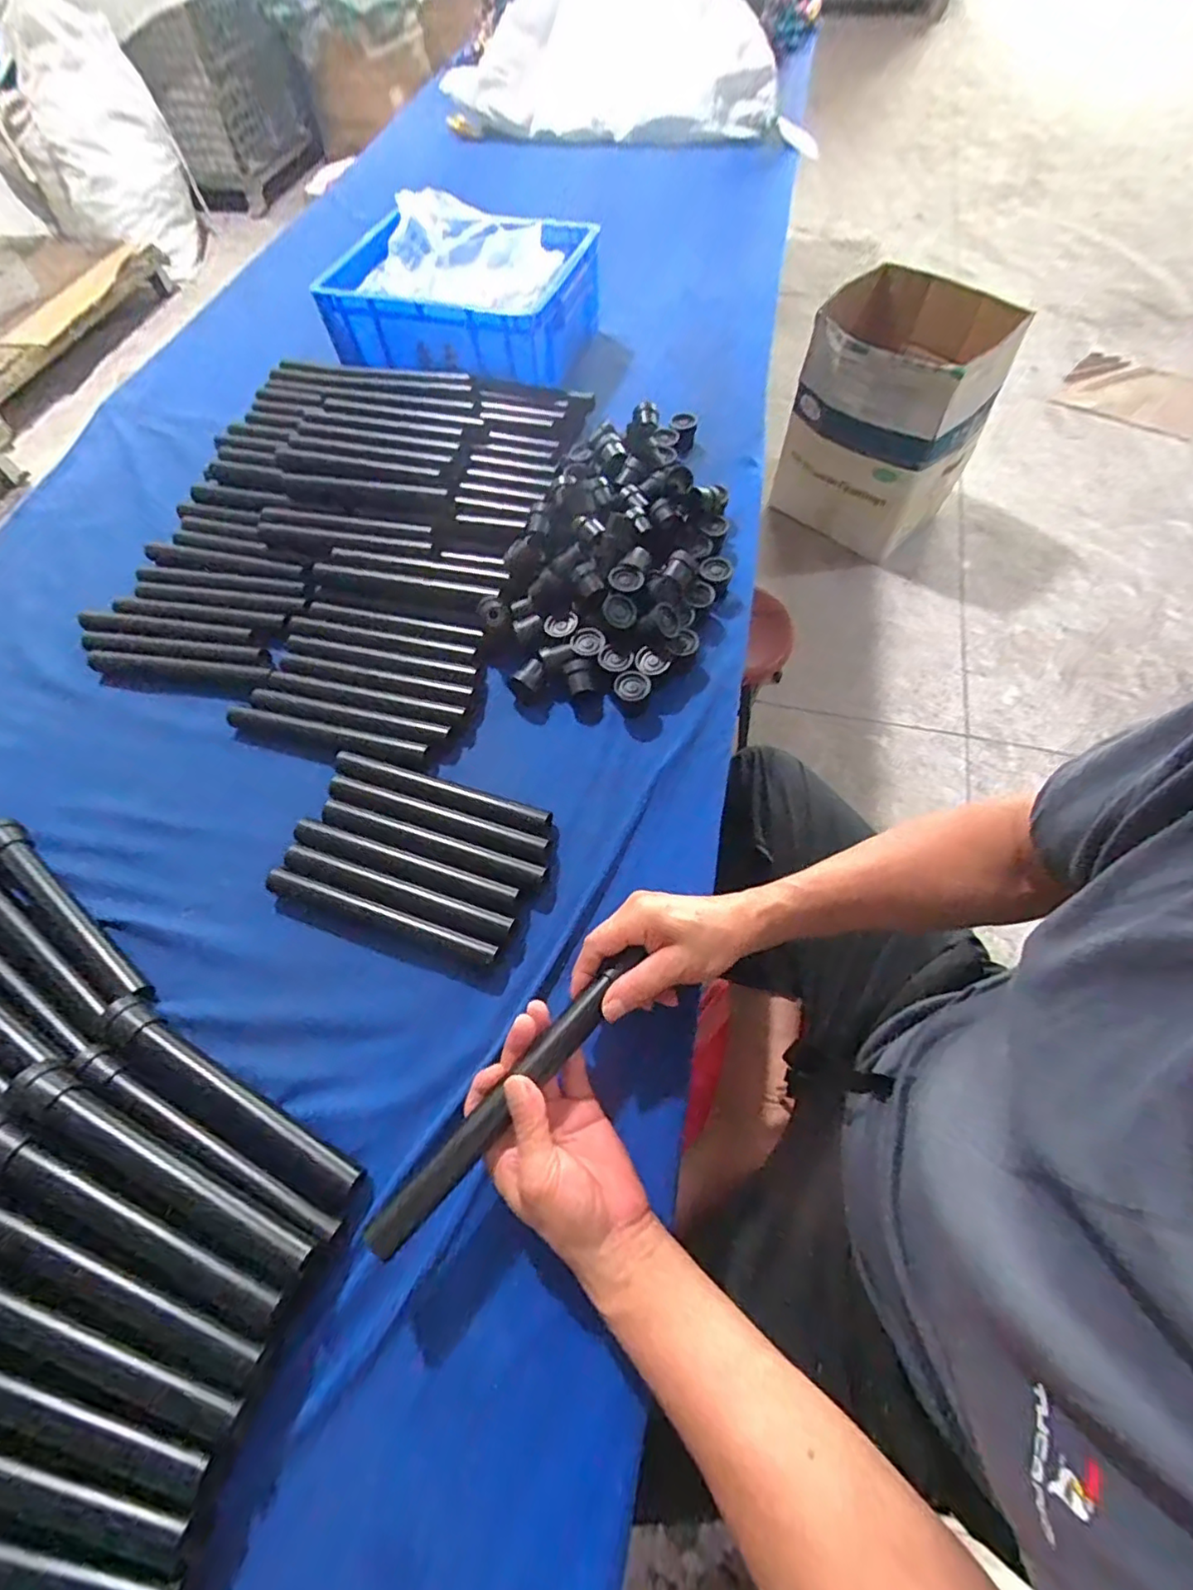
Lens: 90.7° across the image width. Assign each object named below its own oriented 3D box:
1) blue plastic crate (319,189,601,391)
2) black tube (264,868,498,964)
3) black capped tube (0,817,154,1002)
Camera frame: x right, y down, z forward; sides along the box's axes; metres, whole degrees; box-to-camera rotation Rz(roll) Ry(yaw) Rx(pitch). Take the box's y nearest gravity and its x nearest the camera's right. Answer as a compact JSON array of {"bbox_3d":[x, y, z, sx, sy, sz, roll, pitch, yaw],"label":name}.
[{"bbox_3d":[-0.183,-0.707,0.820,0.335,0.113,0.235,17,65,12],"label":"blue plastic crate"},{"bbox_3d":[-0.187,0.104,0.505,0.215,0.015,0.019,16,65,12],"label":"black tube"},{"bbox_3d":[-0.472,0.099,0.521,0.250,0.023,0.030,34,69,19],"label":"black capped tube"}]

